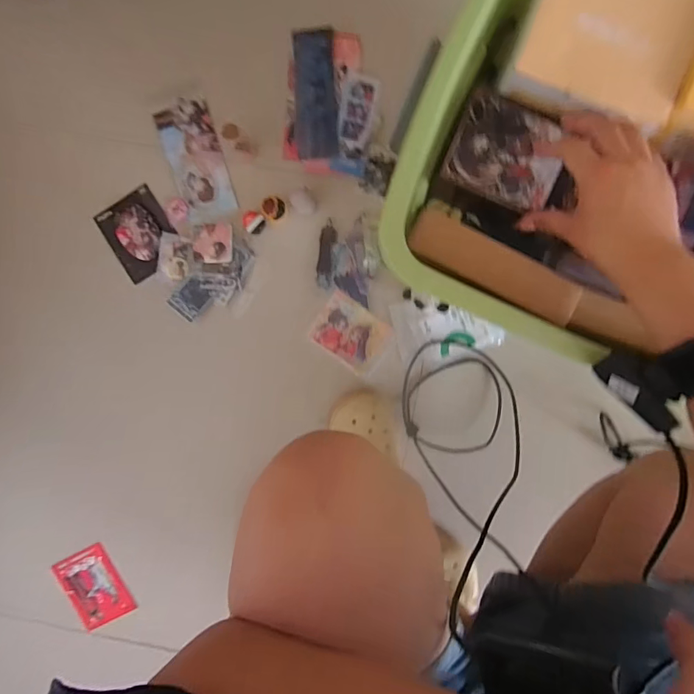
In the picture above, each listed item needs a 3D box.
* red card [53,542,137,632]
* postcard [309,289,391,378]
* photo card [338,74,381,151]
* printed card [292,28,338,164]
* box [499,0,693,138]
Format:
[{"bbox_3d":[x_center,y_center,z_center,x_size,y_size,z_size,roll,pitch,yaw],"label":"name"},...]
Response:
[{"bbox_3d":[-0.415,0.396,0.716,0.088,0.009,0.126,-27,94,-2],"label":"red card"},{"bbox_3d":[0.006,-0.019,0.651,0.107,0.004,0.088,33,97,-1],"label":"postcard"},{"bbox_3d":[0.016,-0.338,0.623,0.048,0.004,0.100,14,93,-1],"label":"photo card"},{"bbox_3d":[-0.044,-0.361,0.619,0.059,0.004,0.176,-1,96,3],"label":"printed card"},{"bbox_3d":[0.223,-0.255,0.366,0.138,0.030,0.114,21,97,1],"label":"box"}]

